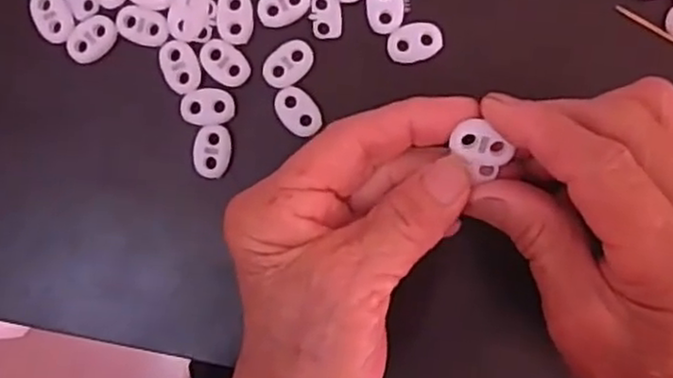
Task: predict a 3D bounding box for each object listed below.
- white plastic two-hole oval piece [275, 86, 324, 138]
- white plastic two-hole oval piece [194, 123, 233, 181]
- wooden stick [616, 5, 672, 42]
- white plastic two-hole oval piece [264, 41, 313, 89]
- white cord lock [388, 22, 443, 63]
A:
[{"bbox_3d":[-0.016,-0.032,0.298,0.016,0.004,0.023,-40,91,4],"label":"white plastic two-hole oval piece"},{"bbox_3d":[-0.052,-0.016,0.301,0.015,0.004,0.022,5,93,2],"label":"white plastic two-hole oval piece"},{"bbox_3d":[0.142,-0.061,0.294,0.058,0.004,0.004,30,95,0],"label":"wooden stick"},{"bbox_3d":[-0.020,-0.052,0.297,0.022,0.004,0.016,-40,91,4],"label":"white plastic two-hole oval piece"},{"bbox_3d":[0.032,-0.061,0.296,0.022,0.004,0.016,-10,92,3],"label":"white cord lock"}]

